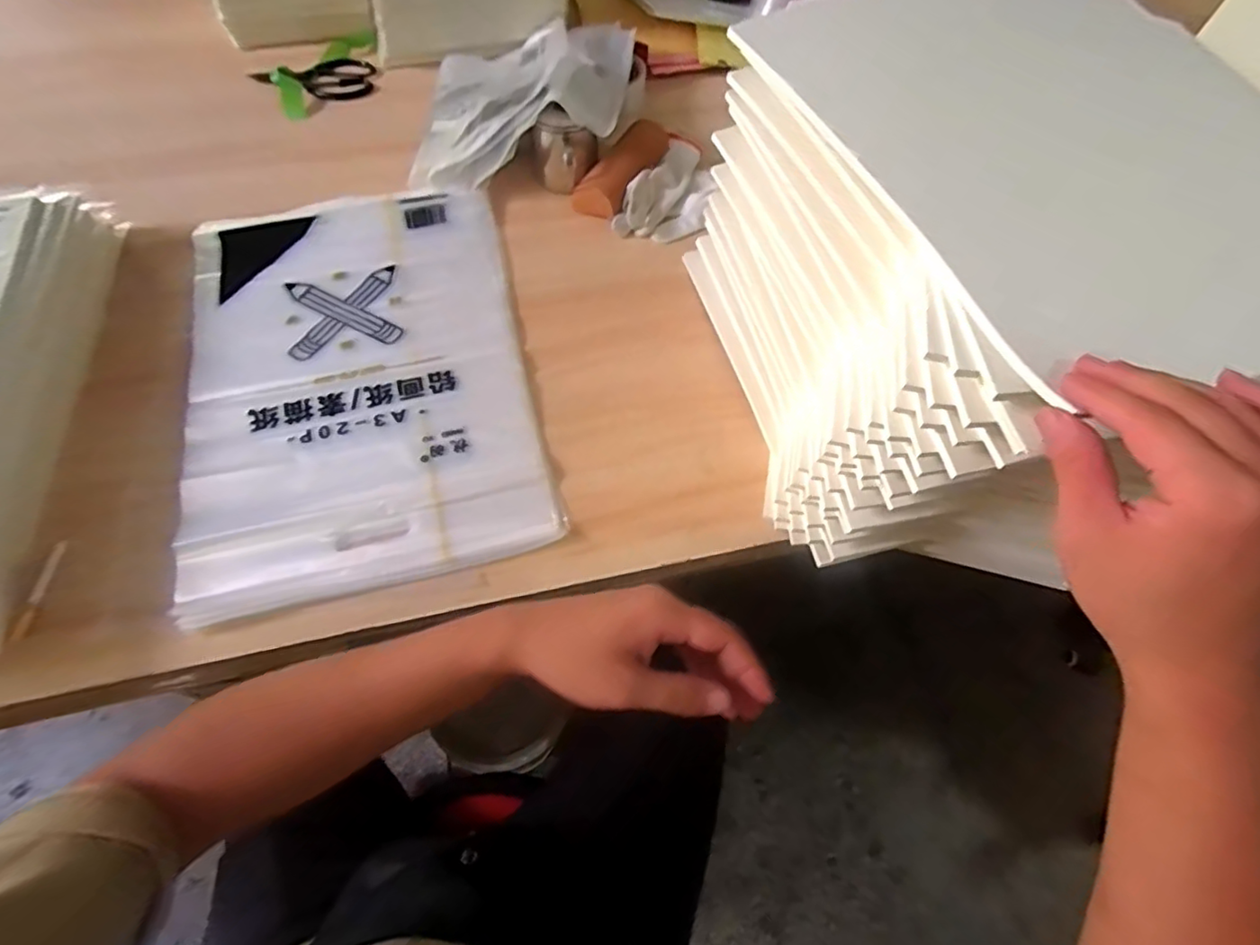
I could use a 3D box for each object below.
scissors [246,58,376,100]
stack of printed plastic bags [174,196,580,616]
[{"bbox_3d":[-0.446,-0.559,0.841,0.160,0.018,0.085,-20,64,-13],"label":"scissors"},{"bbox_3d":[-0.279,-0.117,0.609,0.325,0.020,0.473,-14,62,-9],"label":"stack of printed plastic bags"}]

